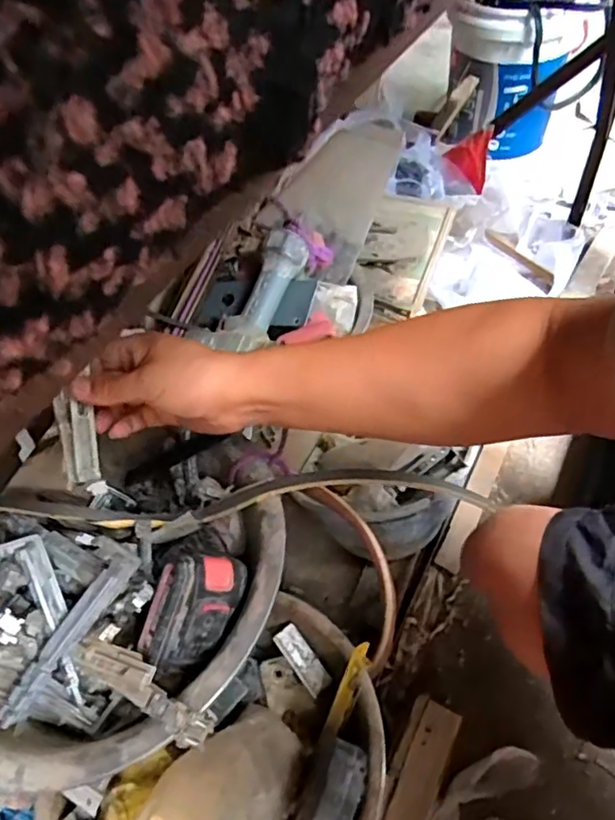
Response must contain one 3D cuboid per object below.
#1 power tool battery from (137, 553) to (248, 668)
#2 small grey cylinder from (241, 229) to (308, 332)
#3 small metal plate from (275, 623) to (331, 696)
[{"bbox_3d":[-0.101,0.174,0.515,0.073,0.101,0.058,22,8,-18],"label":"power tool battery"},{"bbox_3d":[-0.039,-0.144,0.643,0.034,0.026,0.116,21,84,16],"label":"small grey cylinder"},{"bbox_3d":[-0.007,0.314,0.731,0.032,0.014,0.086,-33,56,-18],"label":"small metal plate"}]

